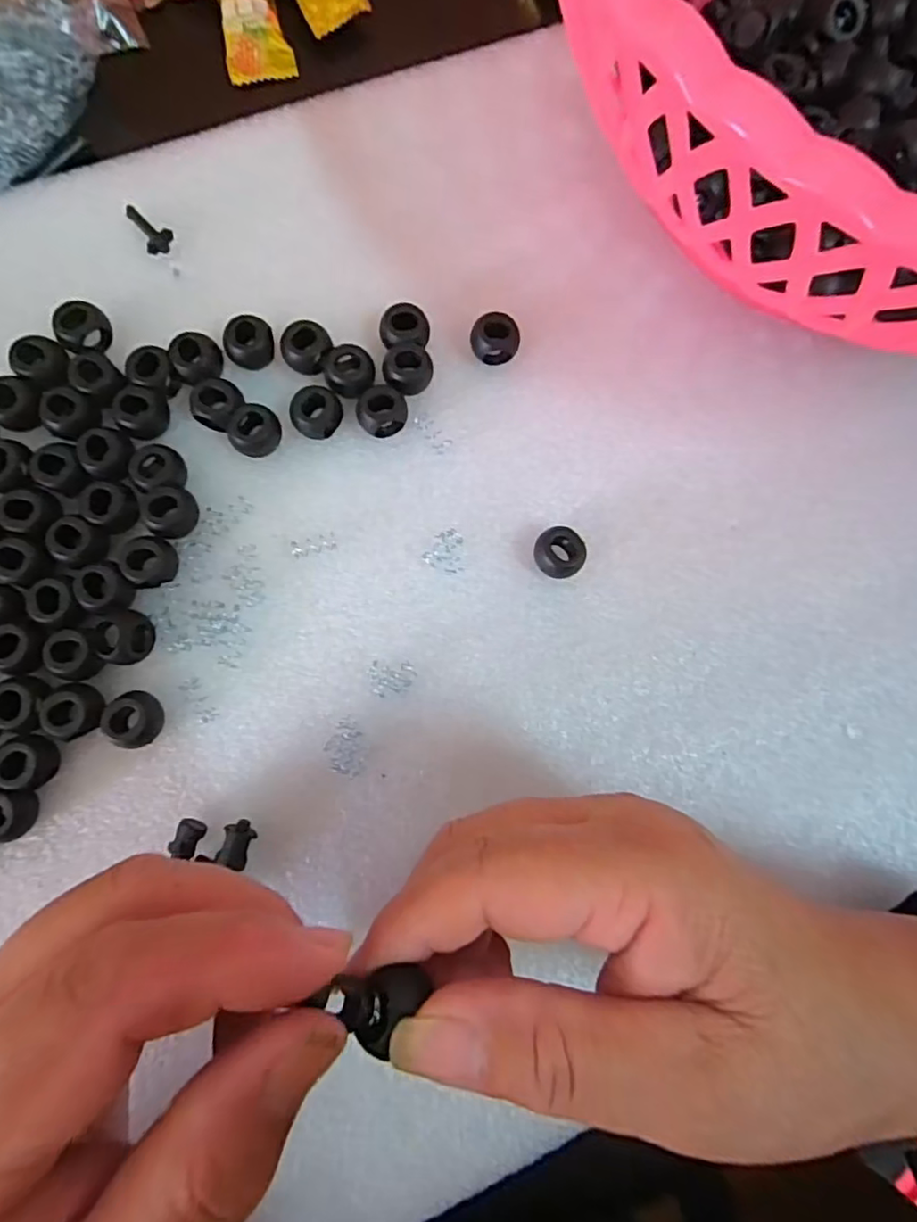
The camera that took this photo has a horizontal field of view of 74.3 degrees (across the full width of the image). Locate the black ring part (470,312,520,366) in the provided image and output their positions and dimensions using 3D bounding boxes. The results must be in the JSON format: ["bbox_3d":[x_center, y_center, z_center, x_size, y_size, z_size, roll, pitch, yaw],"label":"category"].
[{"bbox_3d":[0.013,-0.099,0.223,0.017,0.013,0.016,1,82,-4],"label":"black ring part"}]

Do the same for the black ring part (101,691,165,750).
[{"bbox_3d":[-0.104,0.035,0.194,0.015,0.010,0.017,-10,83,-5],"label":"black ring part"}]

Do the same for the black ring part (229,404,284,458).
[{"bbox_3d":[-0.071,-0.063,0.212,0.017,0.011,0.016,1,82,-4],"label":"black ring part"}]

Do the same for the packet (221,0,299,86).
[{"bbox_3d":[-0.086,-0.246,0.245,0.026,0.013,0.057,-15,84,-6],"label":"packet"}]

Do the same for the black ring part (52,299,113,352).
[{"bbox_3d":[-0.131,-0.099,0.212,0.017,0.010,0.014,-40,87,-8],"label":"black ring part"}]

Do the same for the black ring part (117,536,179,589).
[{"bbox_3d":[-0.102,-0.017,0.200,0.016,0.009,0.016,1,82,-4],"label":"black ring part"}]

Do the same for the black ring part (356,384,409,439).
[{"bbox_3d":[-0.027,-0.070,0.215,0.017,0.010,0.016,1,82,-4],"label":"black ring part"}]

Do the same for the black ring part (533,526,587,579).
[{"bbox_3d":[0.035,-0.020,0.213,0.017,0.012,0.017,1,82,-4],"label":"black ring part"}]

